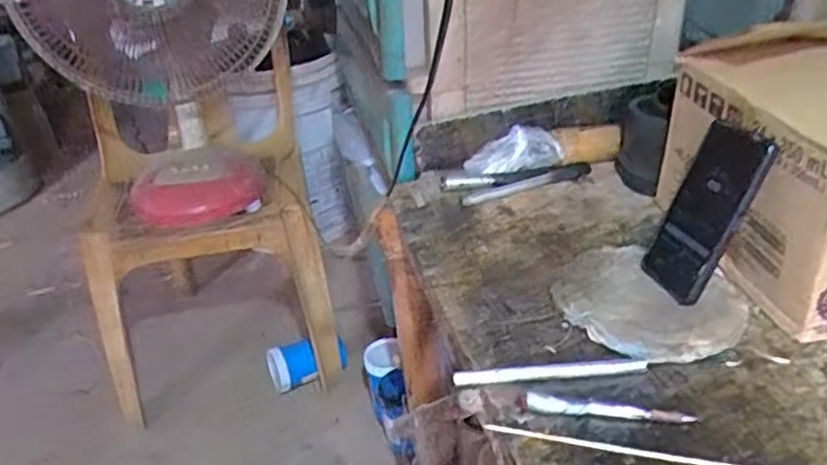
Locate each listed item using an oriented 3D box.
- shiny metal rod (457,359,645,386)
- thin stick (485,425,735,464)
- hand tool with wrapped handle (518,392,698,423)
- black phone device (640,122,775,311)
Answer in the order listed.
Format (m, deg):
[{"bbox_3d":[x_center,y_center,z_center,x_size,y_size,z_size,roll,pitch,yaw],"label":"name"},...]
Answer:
[{"bbox_3d":[0.117,0.118,0.567,0.163,0.011,0.017,-4,31,-1],"label":"shiny metal rod"},{"bbox_3d":[0.167,0.161,0.491,0.226,0.004,0.010,5,32,15],"label":"thin stick"},{"bbox_3d":[0.150,0.138,0.522,0.131,0.008,0.015,3,31,11],"label":"hand tool with wrapped handle"},{"bbox_3d":[0.265,-0.019,0.613,0.016,0.162,0.073,9,24,-26],"label":"black phone device"}]

